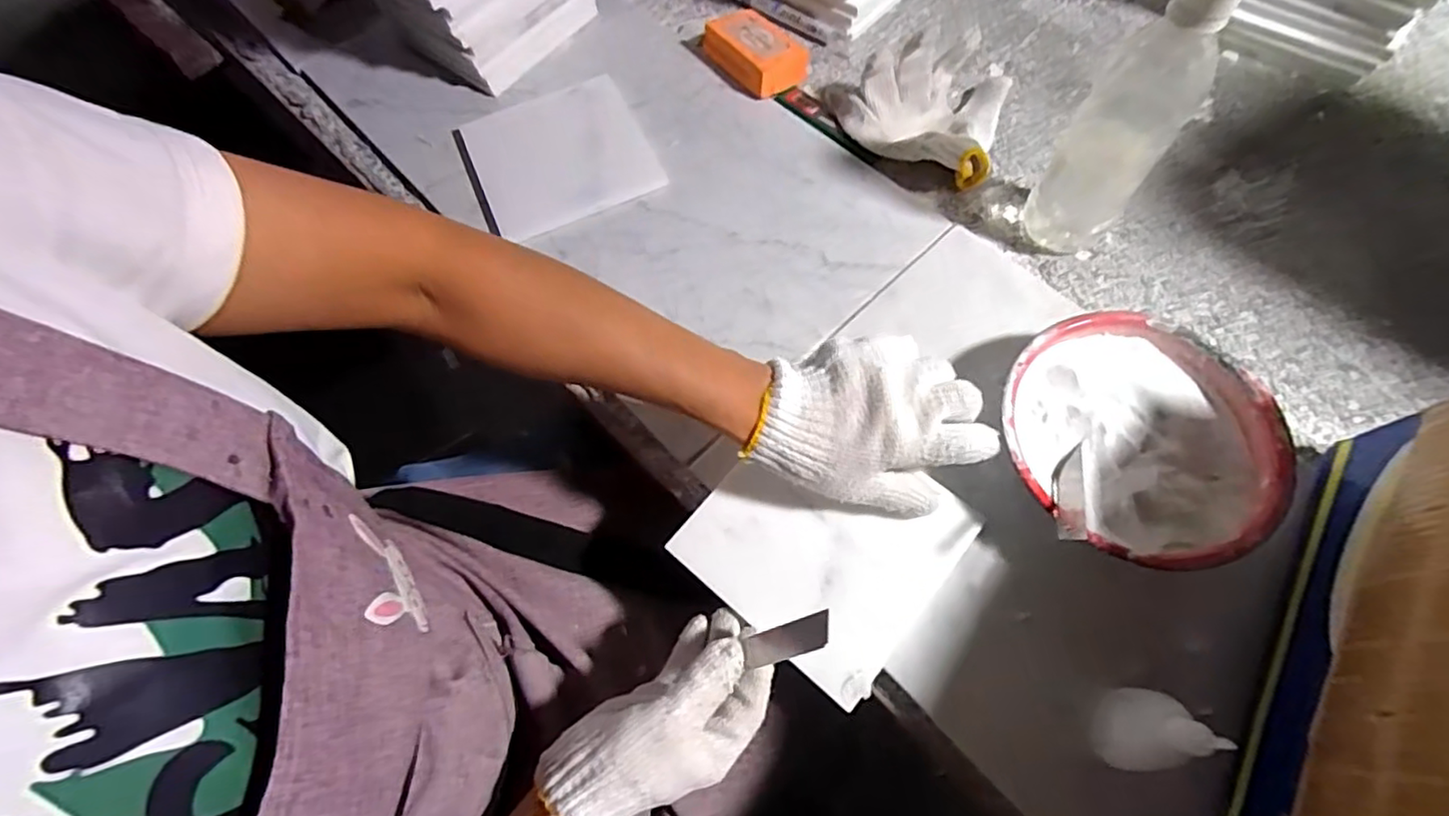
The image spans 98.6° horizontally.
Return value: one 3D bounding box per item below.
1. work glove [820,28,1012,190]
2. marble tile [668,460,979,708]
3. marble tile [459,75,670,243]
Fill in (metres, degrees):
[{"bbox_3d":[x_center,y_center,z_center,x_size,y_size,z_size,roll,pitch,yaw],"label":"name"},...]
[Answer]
[{"bbox_3d":[0.172,-0.279,0.553,0.157,0.068,0.144,22,69,12],"label":"work glove"},{"bbox_3d":[0.064,0.088,0.415,0.151,0.008,0.142,36,72,17],"label":"marble tile"},{"bbox_3d":[-0.154,-0.238,0.585,0.156,0.010,0.156,-23,67,-8],"label":"marble tile"}]

